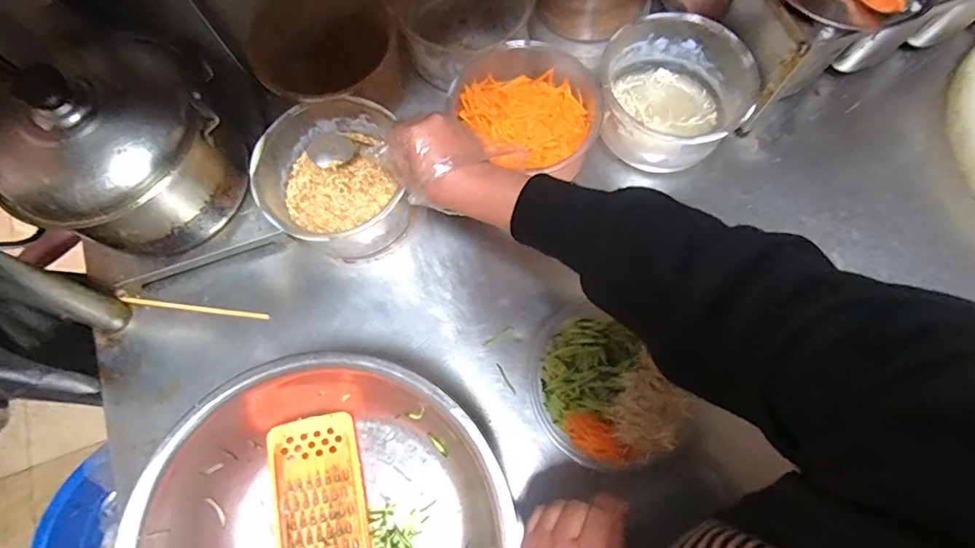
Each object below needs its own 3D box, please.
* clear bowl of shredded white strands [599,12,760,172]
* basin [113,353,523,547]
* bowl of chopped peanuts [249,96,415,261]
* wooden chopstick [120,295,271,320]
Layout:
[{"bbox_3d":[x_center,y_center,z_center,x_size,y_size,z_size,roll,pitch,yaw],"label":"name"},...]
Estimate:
[{"bbox_3d":[0.219,-0.219,0.624,0.161,0.104,0.165,-1,72,2],"label":"clear bowl of shredded white strands"},{"bbox_3d":[-0.141,0.249,0.466,0.317,0.125,0.315,-1,72,2],"label":"basin"},{"bbox_3d":[-0.179,-0.105,0.591,0.152,0.096,0.166,-1,72,2],"label":"bowl of chopped peanuts"},{"bbox_3d":[-0.354,0.042,0.606,0.185,0.012,0.008,7,73,4],"label":"wooden chopstick"}]

